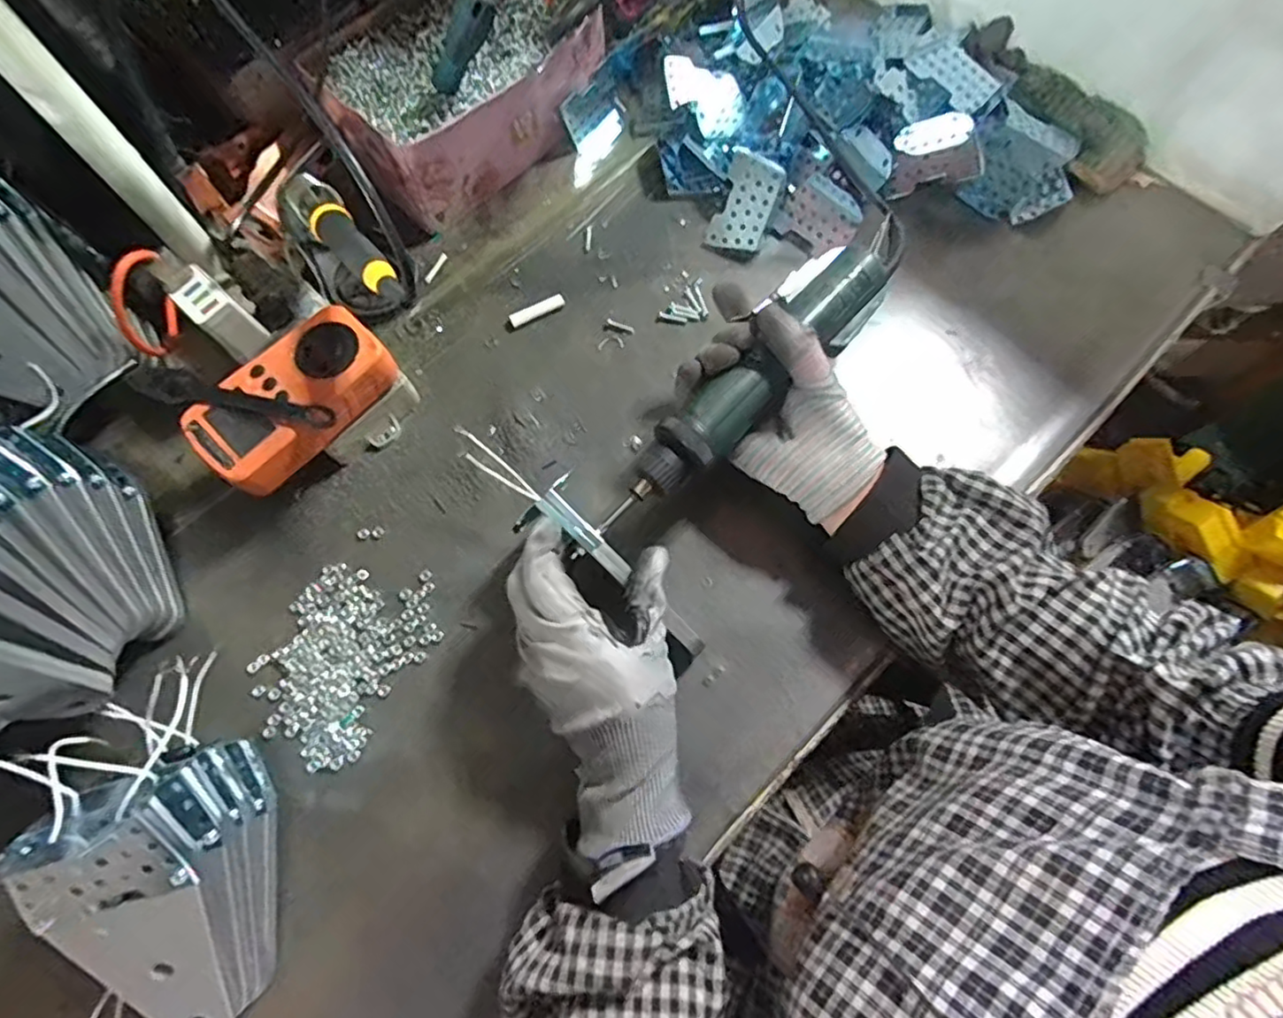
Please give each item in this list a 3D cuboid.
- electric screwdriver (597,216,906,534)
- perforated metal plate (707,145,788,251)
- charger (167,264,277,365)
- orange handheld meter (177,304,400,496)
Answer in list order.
[{"bbox_3d":[0.075,-0.083,0.408,0.043,0.036,0.261,43,77,12],"label":"electric screwdriver"},{"bbox_3d":[0.083,-0.241,0.511,0.044,0.008,0.071,22,105,16],"label":"perforated metal plate"},{"bbox_3d":[-0.279,-0.127,0.434,0.042,0.051,0.028,41,76,13],"label":"charger"},{"bbox_3d":[-0.222,-0.073,0.415,0.070,0.029,0.123,40,75,11],"label":"orange handheld meter"}]

